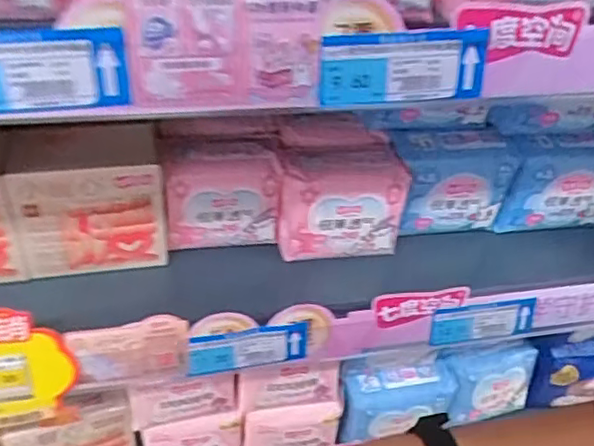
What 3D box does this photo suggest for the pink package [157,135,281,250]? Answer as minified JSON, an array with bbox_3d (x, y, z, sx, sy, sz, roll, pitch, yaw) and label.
[{"bbox_3d":[-0.065,-0.028,0.533,0.096,0.094,0.052,-6,44,-15],"label":"pink package"}]

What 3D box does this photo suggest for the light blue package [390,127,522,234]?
[{"bbox_3d":[0.139,-0.039,0.571,0.103,0.091,0.052,-2,43,-10],"label":"light blue package"}]

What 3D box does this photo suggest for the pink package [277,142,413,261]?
[{"bbox_3d":[0.036,-0.020,0.545,0.105,0.085,0.060,-1,43,-9],"label":"pink package"}]

